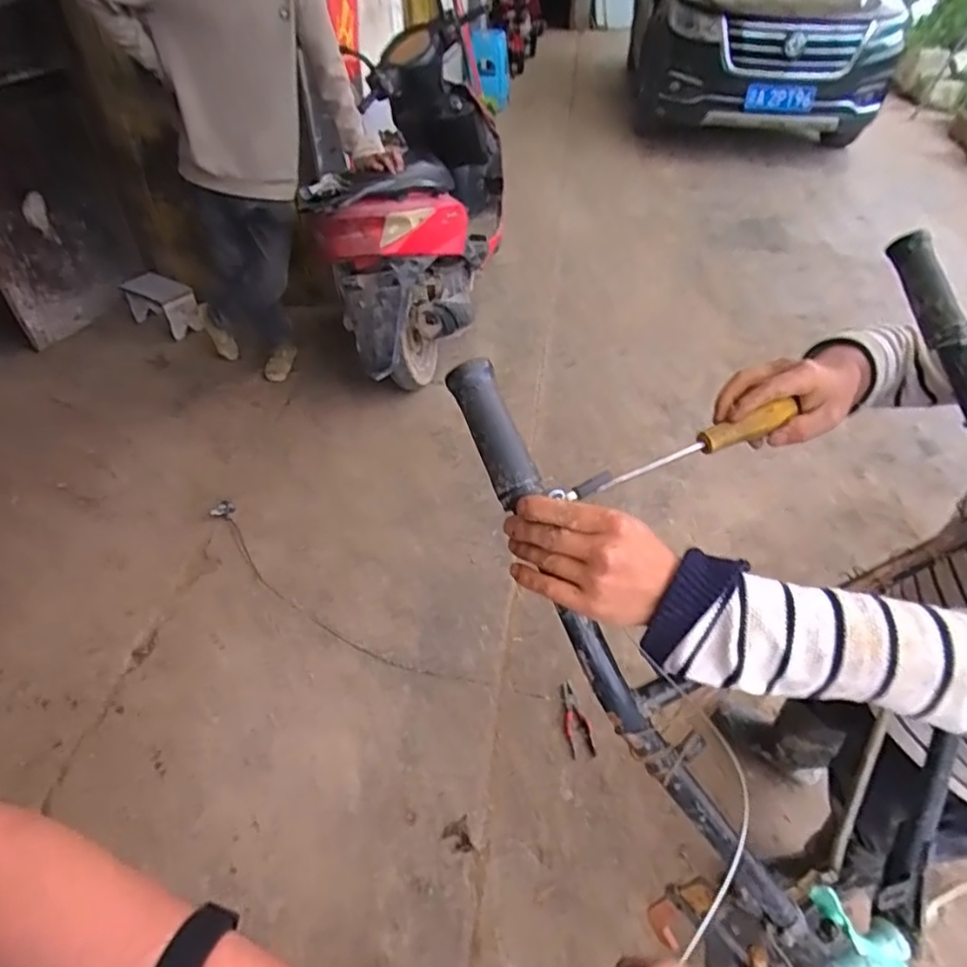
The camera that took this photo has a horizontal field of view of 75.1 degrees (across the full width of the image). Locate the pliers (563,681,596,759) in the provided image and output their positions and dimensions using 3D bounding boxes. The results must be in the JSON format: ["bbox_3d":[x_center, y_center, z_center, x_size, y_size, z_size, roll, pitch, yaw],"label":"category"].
[{"bbox_3d":[0.227,0.569,1.536,0.066,0.022,0.201,2,43,-2],"label":"pliers"}]

